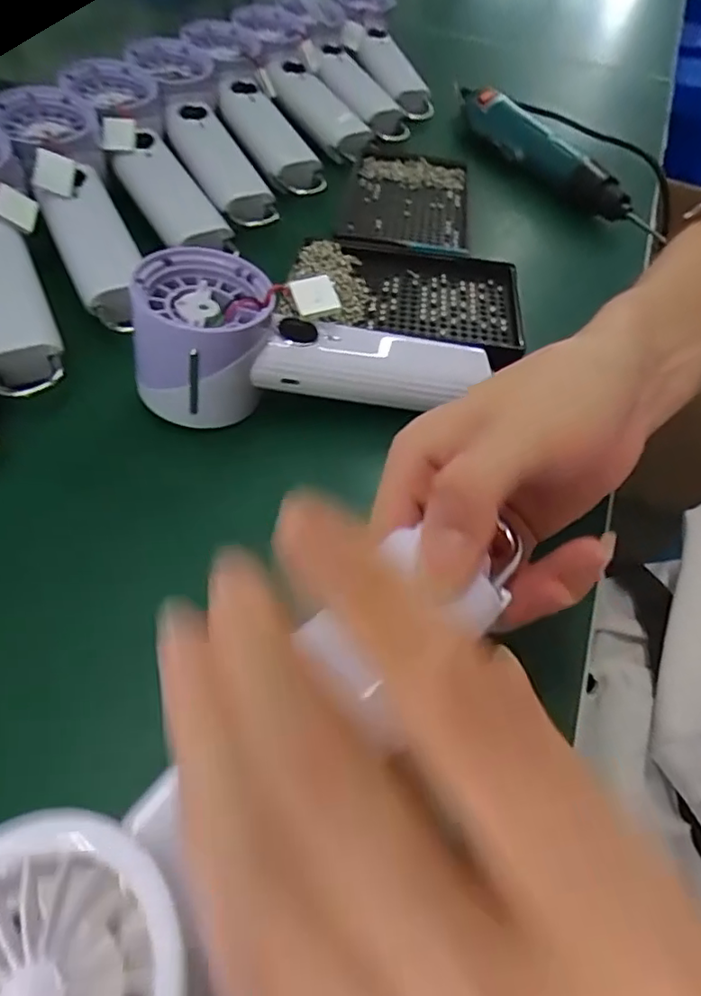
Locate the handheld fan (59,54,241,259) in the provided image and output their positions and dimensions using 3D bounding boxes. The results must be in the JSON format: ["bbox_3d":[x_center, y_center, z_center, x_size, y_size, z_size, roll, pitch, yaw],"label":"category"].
[{"bbox_3d":[-0.136,-0.231,0.395,0.063,0.047,0.155,-29,82,-25],"label":"handheld fan"}]

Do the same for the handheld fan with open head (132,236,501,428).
[{"bbox_3d":[-0.015,-0.076,0.295,0.174,0.063,0.069,-3,52,-8],"label":"handheld fan with open head"}]

